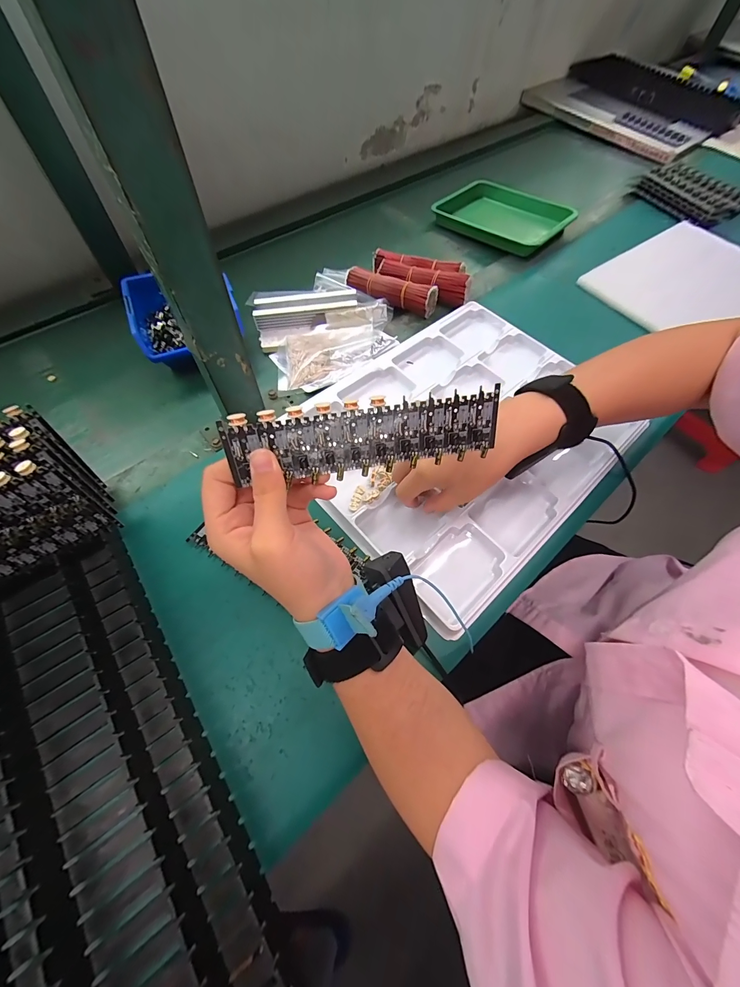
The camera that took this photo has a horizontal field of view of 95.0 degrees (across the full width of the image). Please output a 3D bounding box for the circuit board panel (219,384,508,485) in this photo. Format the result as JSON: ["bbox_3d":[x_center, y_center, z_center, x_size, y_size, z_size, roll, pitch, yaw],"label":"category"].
[{"bbox_3d":[-0.001,-0.033,0.202,0.160,0.045,0.004,-8,28,-8],"label":"circuit board panel"}]

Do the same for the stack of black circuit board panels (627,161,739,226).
[{"bbox_3d":[0.624,-0.583,0.654,0.167,0.026,0.171,-35,68,-18],"label":"stack of black circuit board panels"}]

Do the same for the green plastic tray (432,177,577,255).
[{"bbox_3d":[0.242,-0.506,0.618,0.212,0.032,0.179,36,67,16],"label":"green plastic tray"}]

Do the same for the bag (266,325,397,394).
[{"bbox_3d":[-0.046,-0.183,0.438,0.158,0.015,0.099,-14,63,-9],"label":"bag"}]

